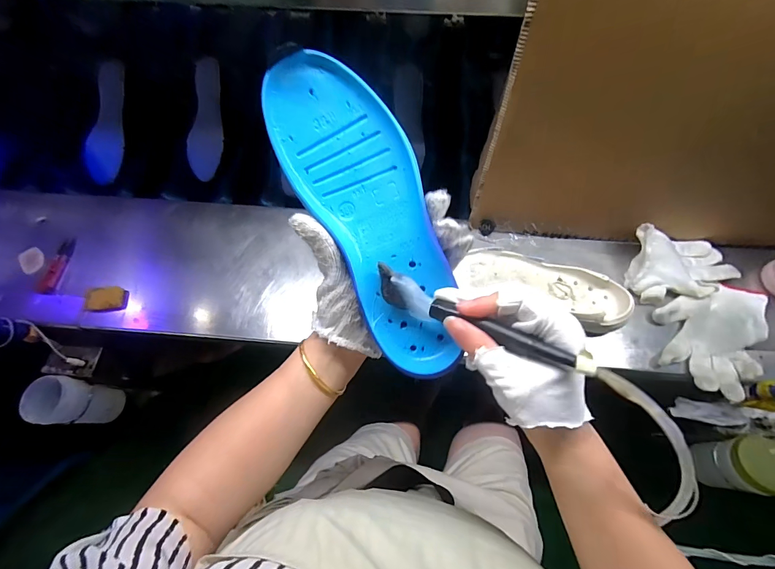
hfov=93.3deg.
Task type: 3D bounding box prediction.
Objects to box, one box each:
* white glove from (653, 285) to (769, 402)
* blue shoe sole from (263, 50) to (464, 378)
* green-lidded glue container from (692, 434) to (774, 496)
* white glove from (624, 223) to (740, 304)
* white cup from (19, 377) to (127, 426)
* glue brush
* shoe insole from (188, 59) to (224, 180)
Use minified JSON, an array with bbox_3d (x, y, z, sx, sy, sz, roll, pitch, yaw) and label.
[{"bbox_3d":[0.459,0.073,0.519,0.135,0.032,0.160,13,67,7],"label":"white glove"},{"bbox_3d":[-0.012,-0.051,0.291,0.087,0.030,0.252,-24,95,-9],"label":"blue shoe sole"},{"bbox_3d":[0.521,0.261,0.531,0.072,0.106,0.078,1,66,2],"label":"green-lidded glue container"},{"bbox_3d":[0.449,-0.027,0.548,0.159,0.050,0.108,3,66,3],"label":"white glove"},{"bbox_3d":[-0.515,0.198,0.609,0.070,0.123,0.069,7,67,5],"label":"white cup"},{"bbox_3d":[0.061,0.026,0.261,0.158,0.033,0.017,21,68,27],"label":"glue brush"},{"bbox_3d":[-0.354,-0.321,0.710,0.062,0.012,0.234,1,90,-4],"label":"shoe insole"}]

